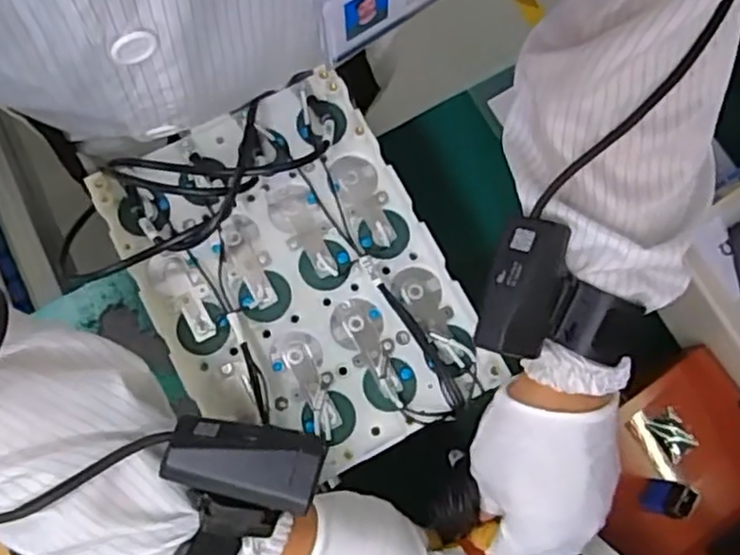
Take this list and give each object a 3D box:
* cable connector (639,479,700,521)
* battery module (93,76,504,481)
[{"bbox_3d":[0.194,0.144,0.464,0.020,0.043,0.021,13,78,2],"label":"cable connector"},{"bbox_3d":[-0.048,-0.001,0.437,0.171,0.035,0.233,-28,80,-7],"label":"battery module"}]

